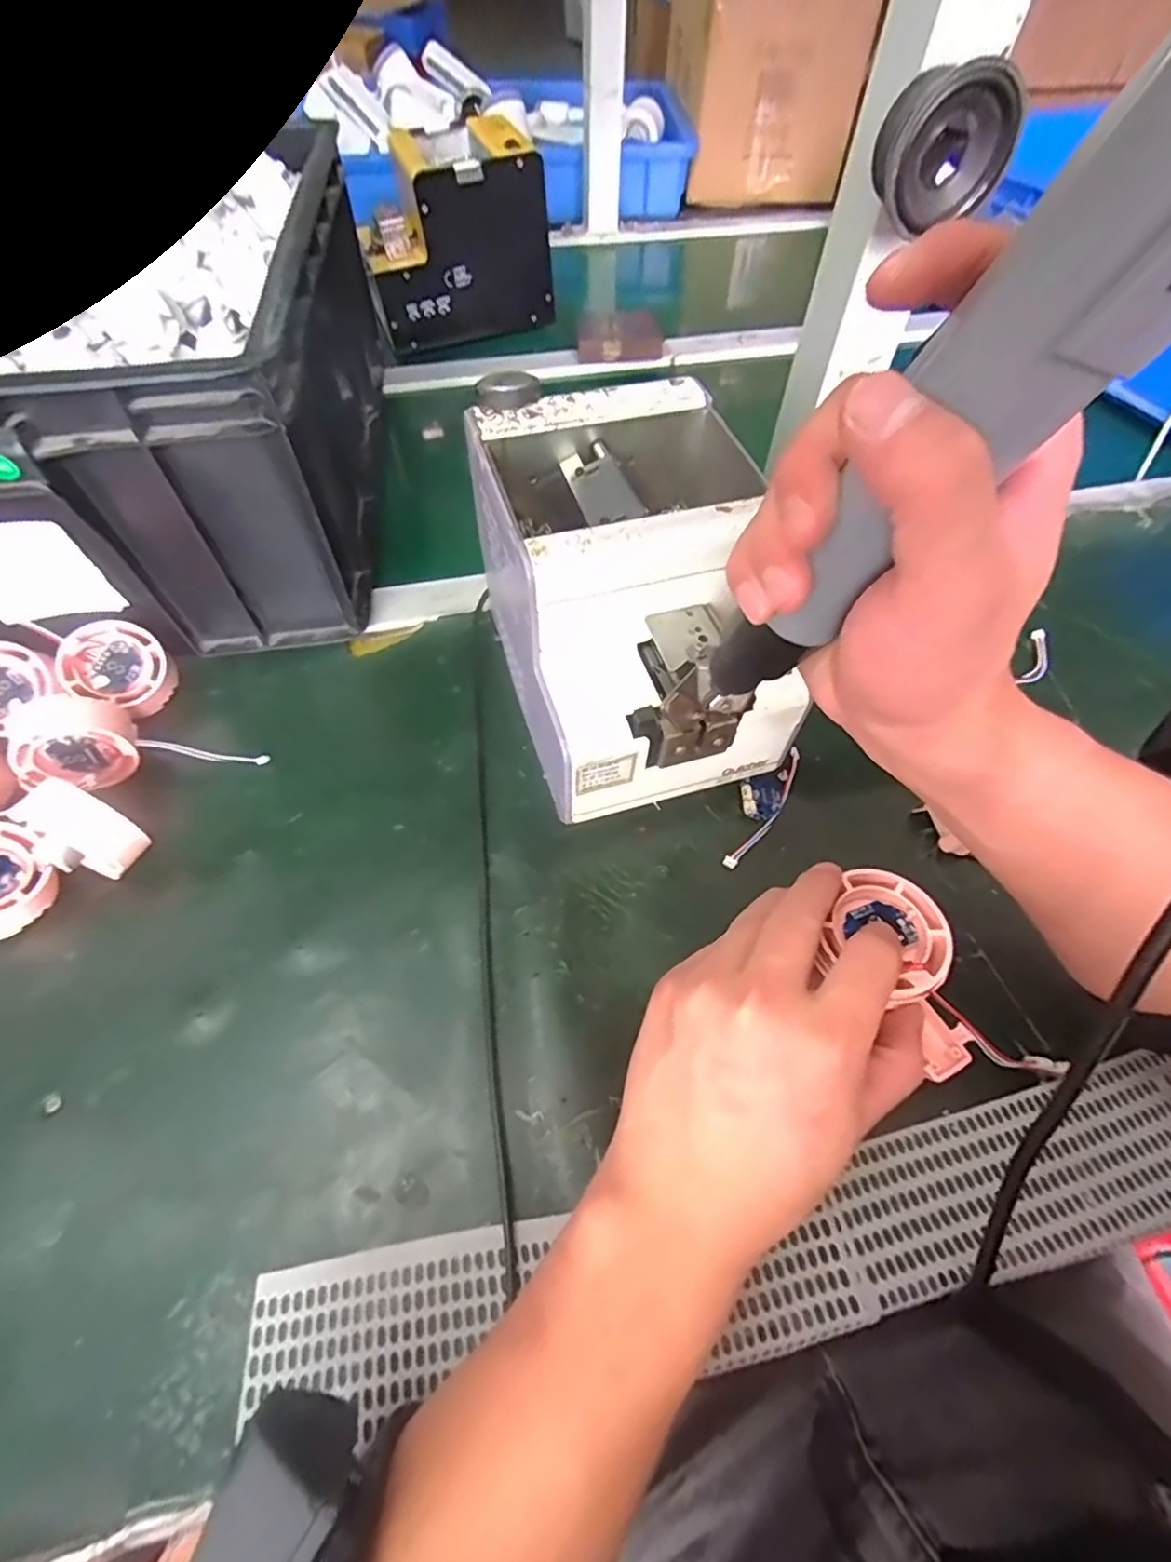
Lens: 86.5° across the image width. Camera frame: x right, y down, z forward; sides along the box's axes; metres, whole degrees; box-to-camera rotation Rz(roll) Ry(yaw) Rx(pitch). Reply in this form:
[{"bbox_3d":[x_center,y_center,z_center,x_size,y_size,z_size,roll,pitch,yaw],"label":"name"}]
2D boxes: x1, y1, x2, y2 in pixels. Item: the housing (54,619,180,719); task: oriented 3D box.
[{"bbox_3d":[-0.283,-0.069,0.379,0.057,0.021,0.051,19,73,-16],"label":"housing"}]

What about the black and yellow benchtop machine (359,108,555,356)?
[{"bbox_3d":[-0.140,-0.561,0.644,0.178,0.145,0.117,-20,60,-13],"label":"black and yellow benchtop machine"}]

